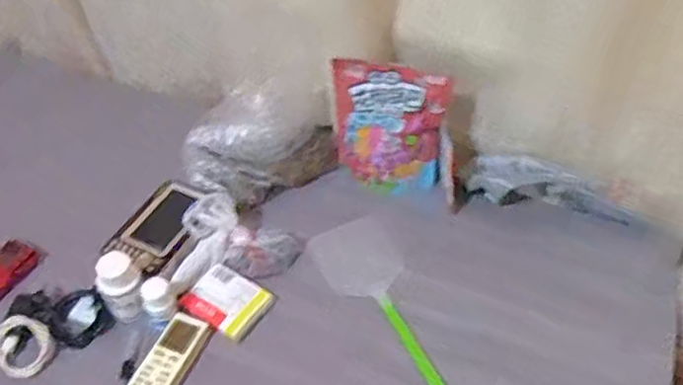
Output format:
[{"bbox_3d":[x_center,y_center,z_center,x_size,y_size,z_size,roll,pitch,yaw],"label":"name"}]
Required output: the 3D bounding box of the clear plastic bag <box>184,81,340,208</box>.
[{"bbox_3d":[-0.107,-0.072,0.854,0.210,0.146,0.078,-19,49,-16],"label":"clear plastic bag"}]

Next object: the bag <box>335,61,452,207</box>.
[{"bbox_3d":[0.071,-0.078,0.836,0.167,0.179,0.059,6,47,7],"label":"bag"}]

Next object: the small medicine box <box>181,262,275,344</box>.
[{"bbox_3d":[-0.138,0.132,0.765,0.092,0.023,0.076,25,52,22],"label":"small medicine box"}]

